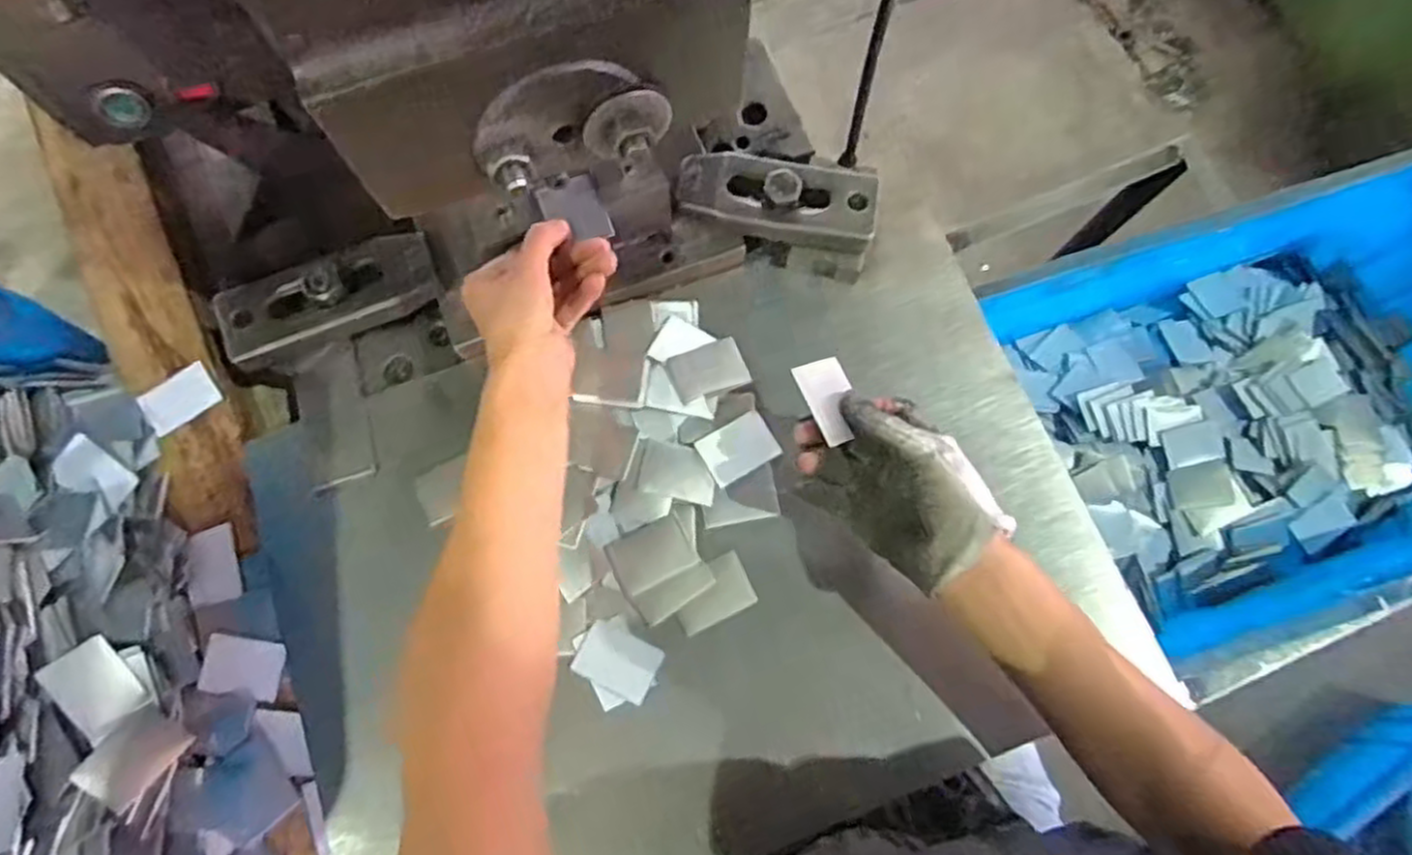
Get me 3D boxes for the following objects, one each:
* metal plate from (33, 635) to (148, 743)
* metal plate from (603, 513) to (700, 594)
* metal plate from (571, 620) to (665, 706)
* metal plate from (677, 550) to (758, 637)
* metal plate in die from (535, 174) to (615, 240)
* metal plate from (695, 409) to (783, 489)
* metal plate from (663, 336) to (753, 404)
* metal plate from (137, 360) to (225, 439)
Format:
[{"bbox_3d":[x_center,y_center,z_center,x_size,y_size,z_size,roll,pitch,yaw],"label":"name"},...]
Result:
[{"bbox_3d":[-0.351,0.148,0.439,0.037,0.004,0.051,-41,87,-19],"label":"metal plate"},{"bbox_3d":[-0.033,0.078,0.474,0.048,0.004,0.036,-26,76,-7],"label":"metal plate"},{"bbox_3d":[-0.053,0.141,0.460,0.047,0.004,0.035,27,77,7],"label":"metal plate"},{"bbox_3d":[0.004,0.102,0.469,0.048,0.004,0.035,-26,92,-3],"label":"metal plate"},{"bbox_3d":[-0.079,-0.130,0.461,0.036,0.004,0.040,-21,81,-11],"label":"metal plate in die"},{"bbox_3d":[0.021,0.013,0.494,0.047,0.004,0.035,-29,73,-12],"label":"metal plate"},{"bbox_3d":[0.001,-0.038,0.507,0.051,0.004,0.034,-18,75,-11],"label":"metal plate"},{"bbox_3d":[-0.354,-0.020,0.516,0.045,0.006,0.034,-38,85,-19],"label":"metal plate"}]

